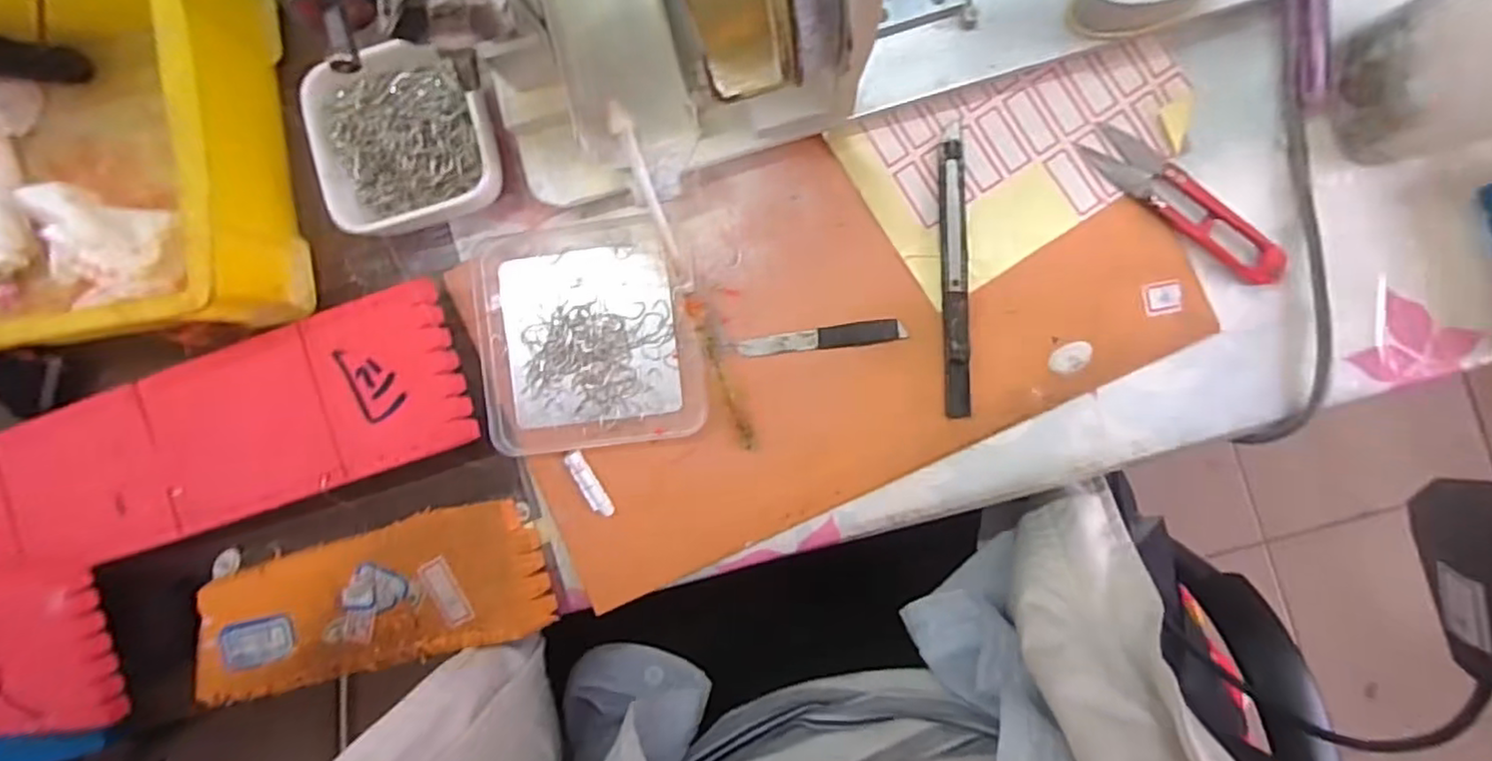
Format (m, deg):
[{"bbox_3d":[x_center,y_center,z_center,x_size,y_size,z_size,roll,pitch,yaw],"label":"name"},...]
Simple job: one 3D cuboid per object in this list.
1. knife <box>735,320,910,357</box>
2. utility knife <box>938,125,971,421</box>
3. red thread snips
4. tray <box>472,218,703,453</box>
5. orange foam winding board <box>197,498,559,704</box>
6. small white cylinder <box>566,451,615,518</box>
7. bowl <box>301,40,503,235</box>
[{"bbox_3d":[0.036,-0.020,0.330,0.078,0.006,0.010,-6,92,4],"label":"knife"},{"bbox_3d":[0.097,-0.050,0.319,0.012,0.009,0.134,-2,93,4],"label":"utility knife"},{"bbox_3d":[0.198,-0.079,0.312,0.102,0.006,0.021,38,95,1],"label":"red thread snips"},{"bbox_3d":[-0.077,-0.022,0.334,0.107,0.019,0.108,-8,92,4],"label":"tray"},{"bbox_3d":[-0.190,0.112,0.347,0.180,0.011,0.068,-16,92,4],"label":"orange foam winding board"},{"bbox_3d":[-0.076,0.051,0.338,0.009,0.005,0.035,-33,90,5],"label":"small white cylinder"},{"bbox_3d":[-0.162,-0.116,0.330,0.081,0.026,0.083,-15,92,4],"label":"bowl"}]

